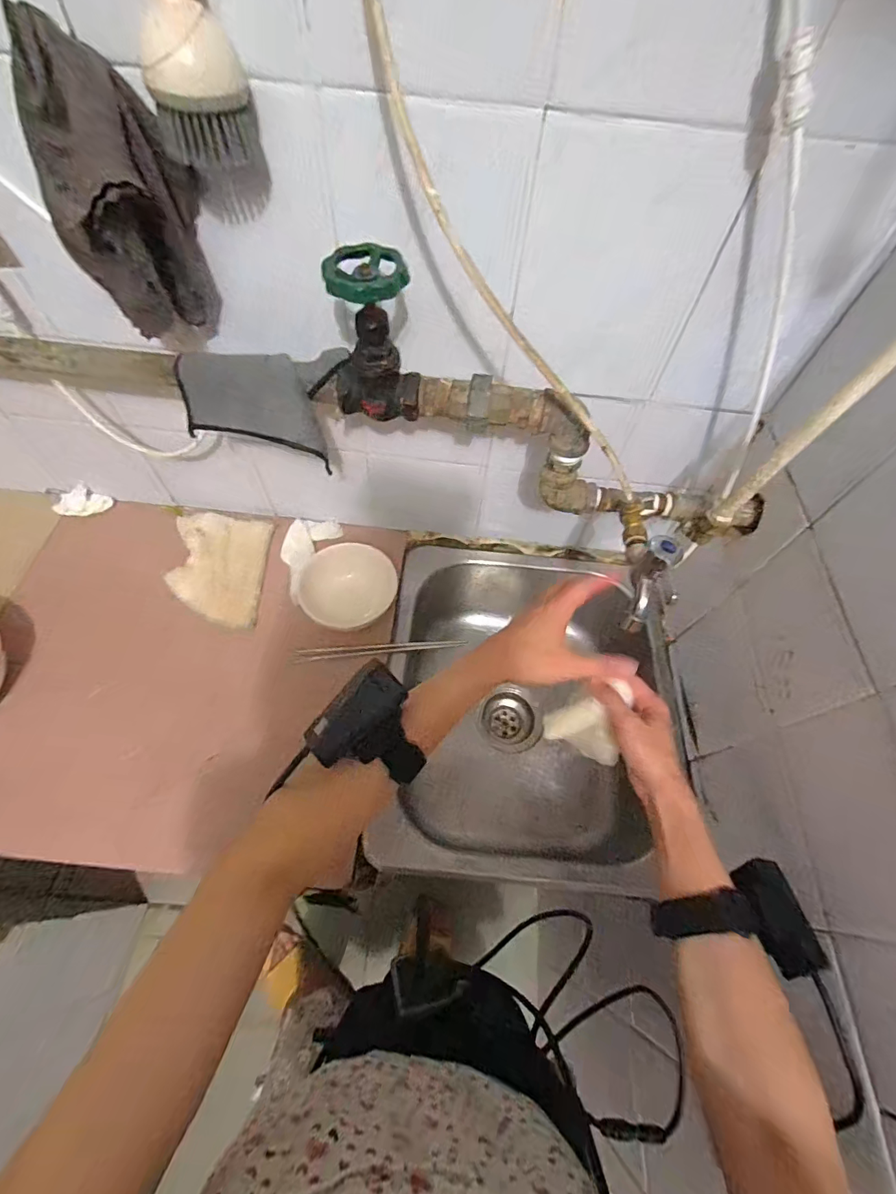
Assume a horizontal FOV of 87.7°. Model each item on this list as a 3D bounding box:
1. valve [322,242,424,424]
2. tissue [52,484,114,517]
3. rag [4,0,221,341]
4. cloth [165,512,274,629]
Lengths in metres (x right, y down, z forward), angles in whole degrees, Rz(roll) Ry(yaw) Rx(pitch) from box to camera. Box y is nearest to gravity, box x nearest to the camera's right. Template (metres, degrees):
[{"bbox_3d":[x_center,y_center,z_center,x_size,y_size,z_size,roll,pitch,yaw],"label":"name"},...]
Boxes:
[{"bbox_3d":[-0.058,-0.208,0.380,0.069,0.117,0.050,-1,61,-4],"label":"valve"},{"bbox_3d":[-0.543,-0.140,0.688,0.070,0.028,0.041,10,60,2],"label":"tissue"},{"bbox_3d":[-0.226,-0.280,0.340,0.074,0.174,0.091,30,63,13],"label":"rag"},{"bbox_3d":[-0.320,-0.045,0.649,0.127,0.013,0.184,0,61,-3],"label":"cloth"}]

